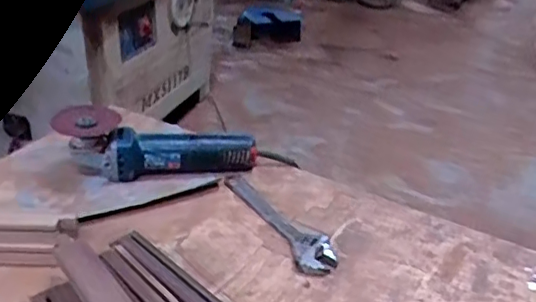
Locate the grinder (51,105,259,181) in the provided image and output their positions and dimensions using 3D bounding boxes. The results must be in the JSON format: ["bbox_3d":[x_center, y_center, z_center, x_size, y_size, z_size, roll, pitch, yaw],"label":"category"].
[{"bbox_3d":[-0.164,-0.014,0.864,0.283,0.095,0.080,-3,32,-11],"label":"grinder"}]

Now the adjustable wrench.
[{"bbox_3d":[0.016,0.090,0.776,0.056,0.016,0.225,-14,36,-27],"label":"adjustable wrench"}]

